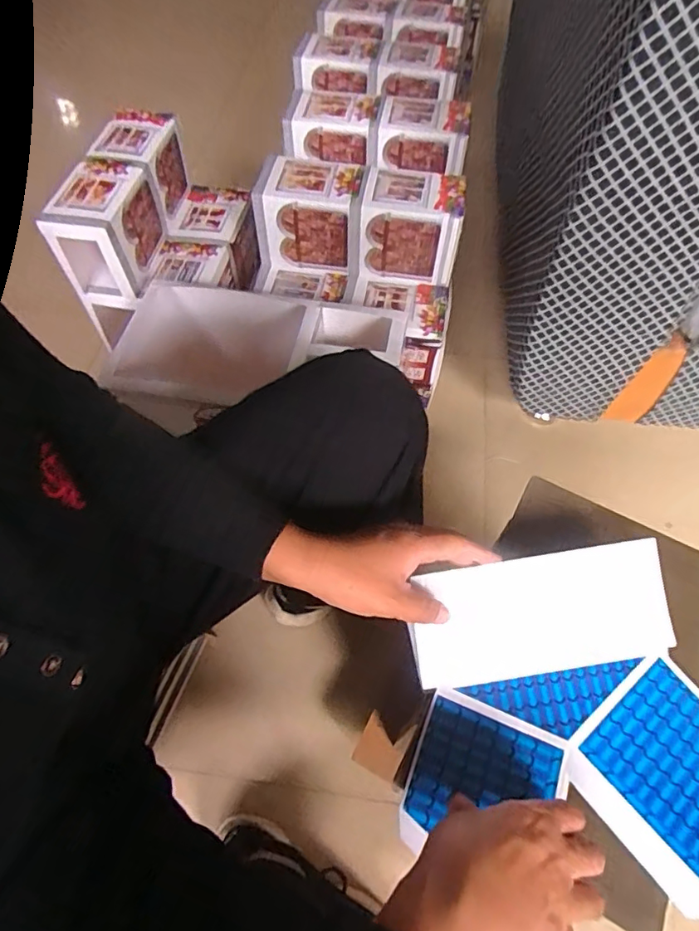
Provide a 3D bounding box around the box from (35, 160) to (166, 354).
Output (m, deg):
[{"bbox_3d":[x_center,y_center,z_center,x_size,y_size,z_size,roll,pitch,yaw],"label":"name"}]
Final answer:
[{"bbox_3d":[-0.371,-0.362,0.812,0.115,0.151,0.171,5,55,2],"label":"box"}]

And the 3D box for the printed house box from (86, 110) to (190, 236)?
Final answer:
[{"bbox_3d":[-0.341,-0.486,0.872,0.103,0.130,0.147,7,55,3],"label":"printed house box"}]

